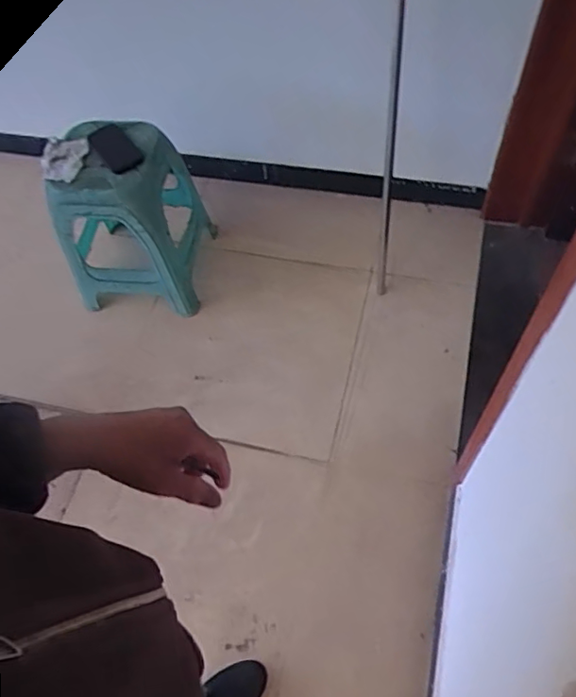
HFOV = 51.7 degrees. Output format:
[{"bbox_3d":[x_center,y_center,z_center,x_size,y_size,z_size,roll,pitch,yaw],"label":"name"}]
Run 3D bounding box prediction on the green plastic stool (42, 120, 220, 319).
[{"bbox_3d":[-0.412,-0.387,1.600,0.341,0.422,0.365,4,60,7],"label":"green plastic stool"}]

